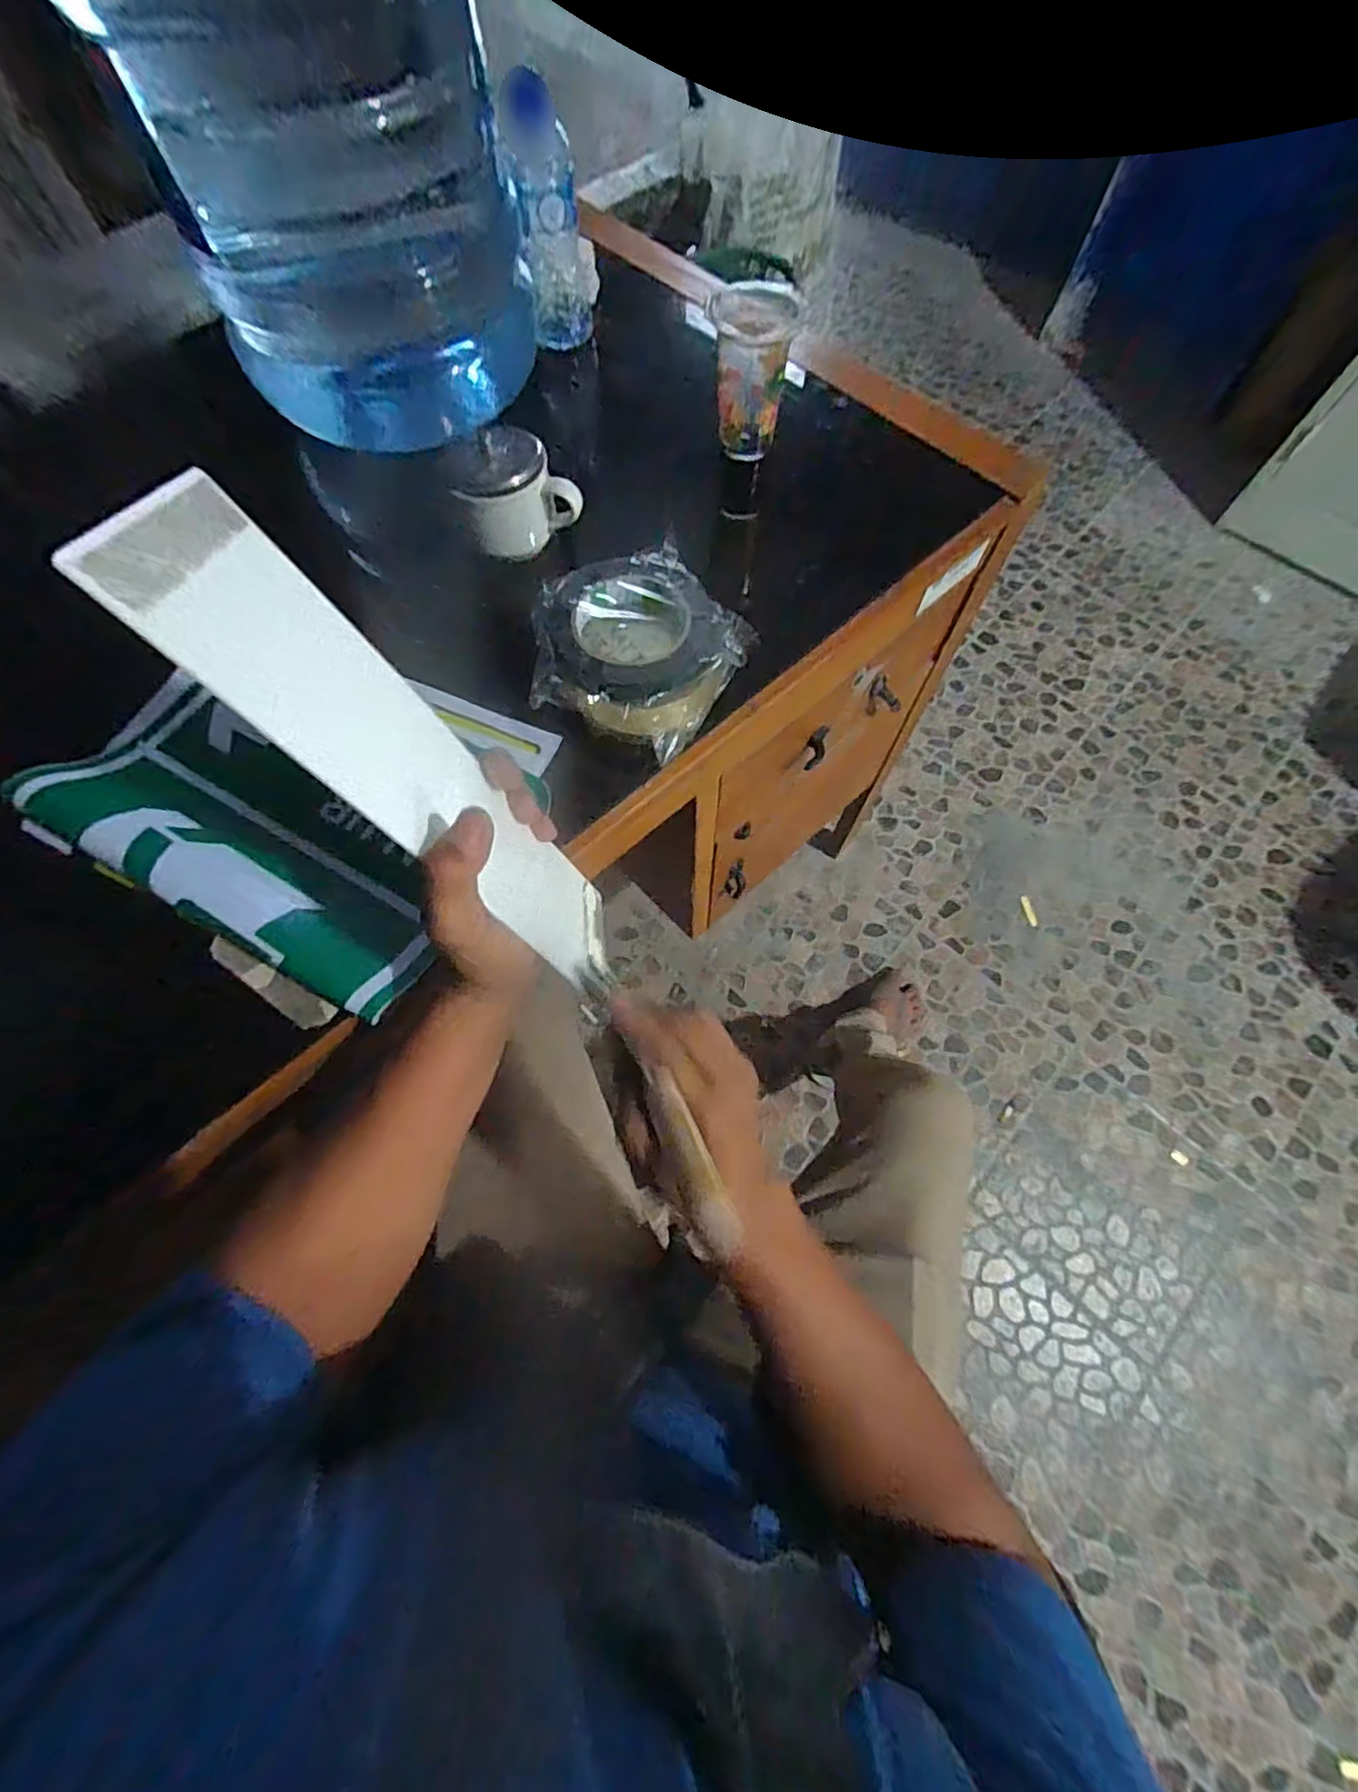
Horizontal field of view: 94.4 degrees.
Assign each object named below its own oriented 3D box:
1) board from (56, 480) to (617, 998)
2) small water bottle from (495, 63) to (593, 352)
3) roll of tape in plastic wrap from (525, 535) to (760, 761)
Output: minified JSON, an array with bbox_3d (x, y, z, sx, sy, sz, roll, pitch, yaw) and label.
[{"bbox_3d":[-0.119,-0.052,0.318,0.010,0.293,0.105,-24,46,17],"label":"board"},{"bbox_3d":[-0.115,-0.593,0.565,0.054,0.158,0.050,-1,68,-1],"label":"small water bottle"},{"bbox_3d":[-0.032,-0.178,0.451,0.135,0.054,0.140,37,72,14],"label":"roll of tape in plastic wrap"}]

